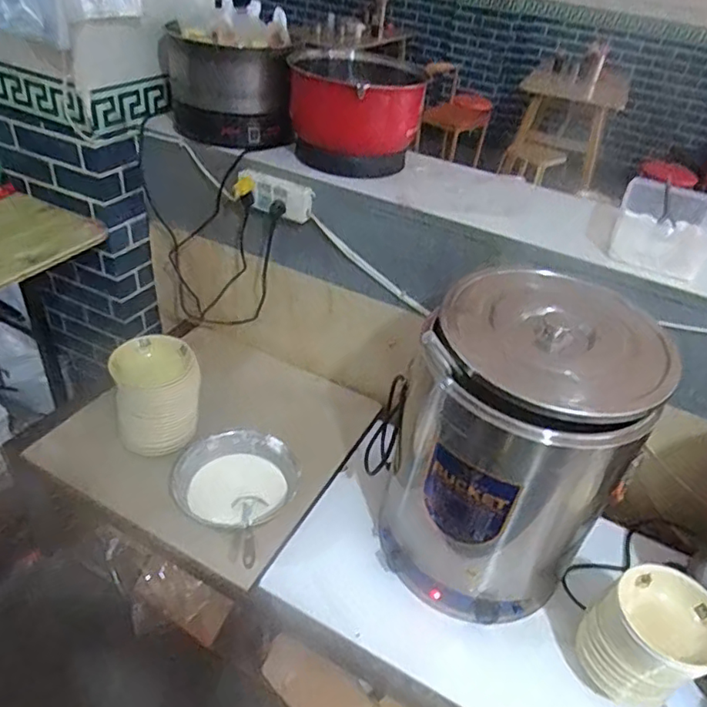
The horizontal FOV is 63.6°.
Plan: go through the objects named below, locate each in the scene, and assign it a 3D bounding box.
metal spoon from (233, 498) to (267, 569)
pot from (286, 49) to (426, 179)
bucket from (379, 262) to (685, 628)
[{"bbox_3d":[-0.184,0.324,1.034,0.060,0.039,0.214,-9,12,-10],"label":"metal spoon"},{"bbox_3d":[-0.008,-0.556,1.318,0.281,0.211,0.279,2,38,-8],"label":"pot"},{"bbox_3d":[0.245,0.152,1.032,0.413,0.467,0.426,5,38,-4],"label":"bucket"}]

